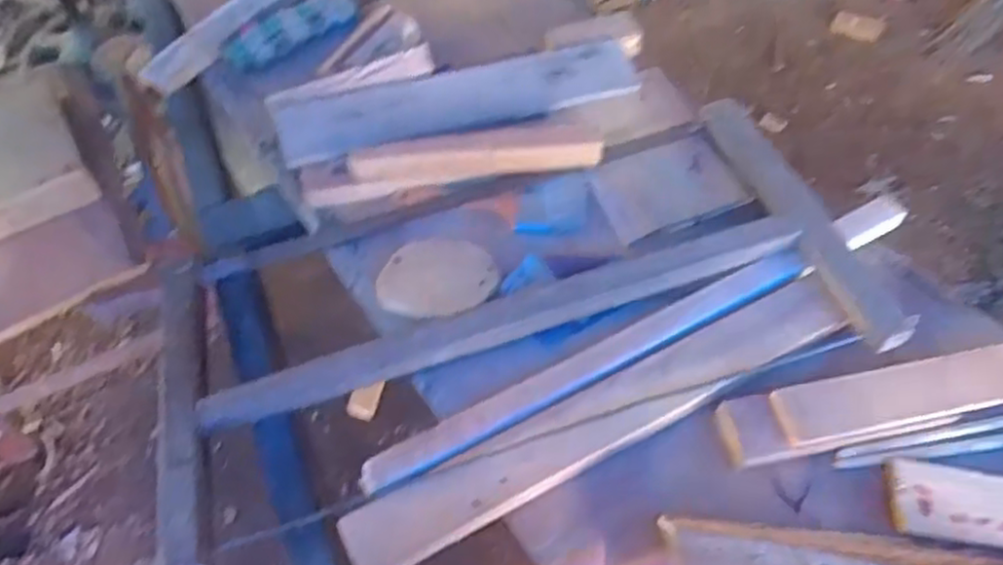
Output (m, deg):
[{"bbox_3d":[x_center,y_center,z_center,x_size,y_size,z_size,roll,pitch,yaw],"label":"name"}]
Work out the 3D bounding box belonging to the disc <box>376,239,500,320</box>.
[{"bbox_3d":[-0.057,-0.006,0.637,0.103,0.009,0.084,-5,58,-1],"label":"disc"}]

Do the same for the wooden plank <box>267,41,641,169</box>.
[{"bbox_3d":[-0.042,-0.187,0.732,0.370,0.014,0.076,-12,76,-7],"label":"wooden plank"}]

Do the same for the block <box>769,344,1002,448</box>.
[{"bbox_3d":[0.319,0.081,0.540,0.219,0.026,0.042,-10,58,-5],"label":"block"}]

